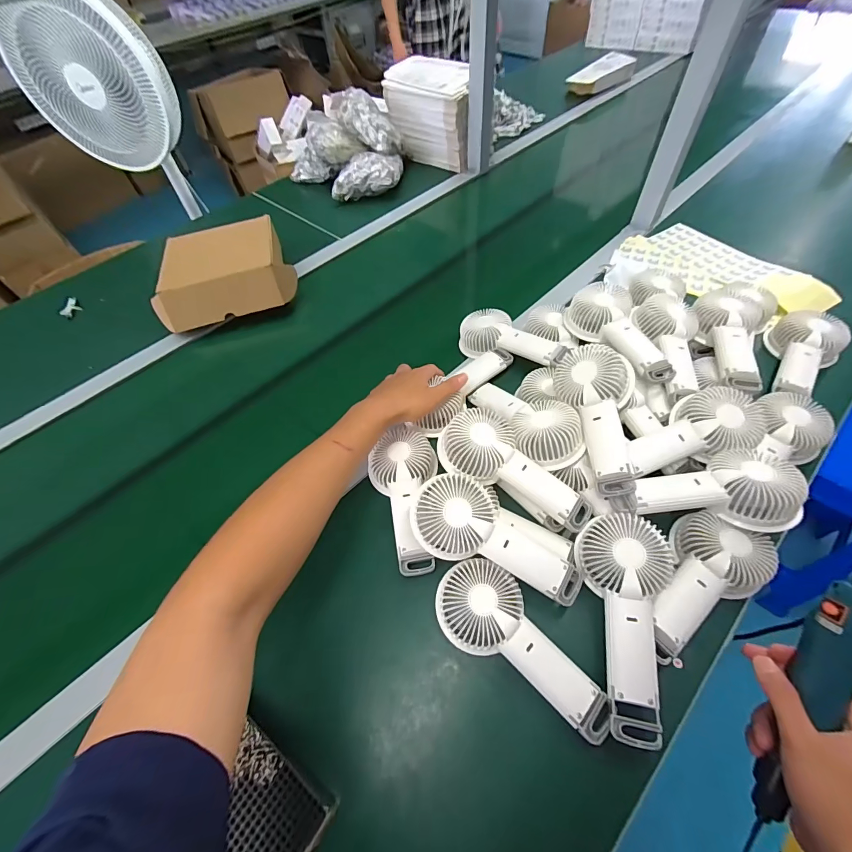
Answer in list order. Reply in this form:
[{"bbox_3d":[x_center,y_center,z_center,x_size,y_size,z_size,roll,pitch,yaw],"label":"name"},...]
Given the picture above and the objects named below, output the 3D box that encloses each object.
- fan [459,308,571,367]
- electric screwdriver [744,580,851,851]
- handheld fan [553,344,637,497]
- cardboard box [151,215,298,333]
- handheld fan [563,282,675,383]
[{"bbox_3d":[0.130,-0.130,0.581,0.164,0.039,0.077,17,60,15],"label":"fan"},{"bbox_3d":[0.301,0.230,0.302,0.030,0.032,0.227,19,96,16],"label":"electric screwdriver"},{"bbox_3d":[0.206,-0.010,0.442,0.076,0.038,0.178,-4,72,2],"label":"handheld fan"},{"bbox_3d":[-0.384,-0.294,0.720,0.252,0.069,0.205,-14,57,-5],"label":"cardboard box"},{"bbox_3d":[0.275,-0.134,0.528,0.076,0.043,0.177,-29,59,-14],"label":"handheld fan"}]

